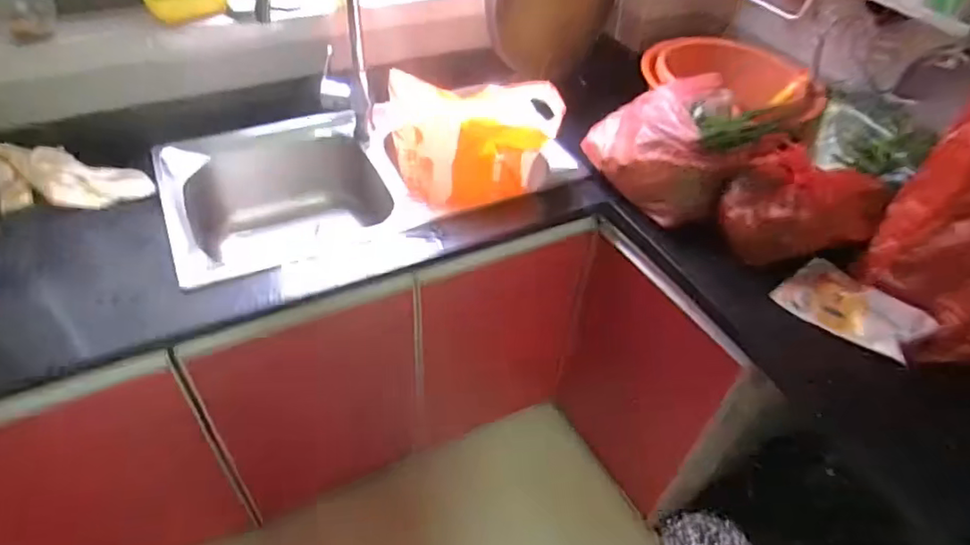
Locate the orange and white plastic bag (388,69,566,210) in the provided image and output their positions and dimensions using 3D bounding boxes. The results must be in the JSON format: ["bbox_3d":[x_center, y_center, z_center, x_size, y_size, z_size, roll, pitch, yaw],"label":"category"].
[{"bbox_3d":[-0.023,-0.250,1.134,0.307,0.198,0.178,7,44,0],"label":"orange and white plastic bag"}]

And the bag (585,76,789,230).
[{"bbox_3d":[0.338,-0.237,1.063,0.192,0.172,0.288,-25,53,-29],"label":"bag"}]

